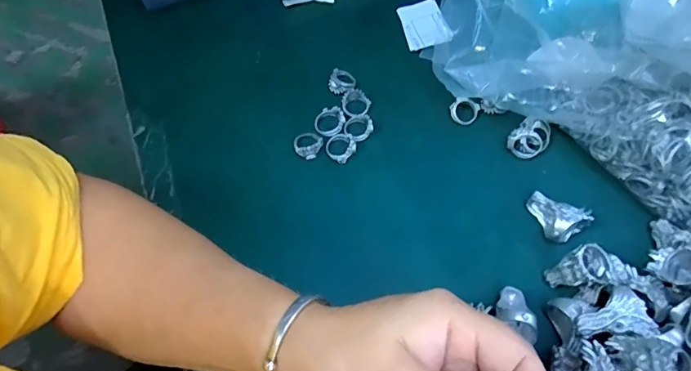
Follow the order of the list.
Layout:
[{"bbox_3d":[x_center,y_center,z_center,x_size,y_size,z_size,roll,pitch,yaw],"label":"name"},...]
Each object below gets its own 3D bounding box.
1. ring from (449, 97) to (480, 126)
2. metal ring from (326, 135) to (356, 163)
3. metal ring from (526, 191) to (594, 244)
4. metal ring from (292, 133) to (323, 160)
[{"bbox_3d":[0.091,-0.058,0.362,0.021,0.009,0.020,-1,61,2],"label":"ring"},{"bbox_3d":[-0.004,-0.029,0.352,0.021,0.006,0.021,-1,61,2],"label":"metal ring"},{"bbox_3d":[0.141,0.018,0.314,0.029,0.019,0.035,-28,64,-13],"label":"metal ring"},{"bbox_3d":[-0.029,-0.032,0.354,0.021,0.005,0.022,-1,61,2],"label":"metal ring"}]

